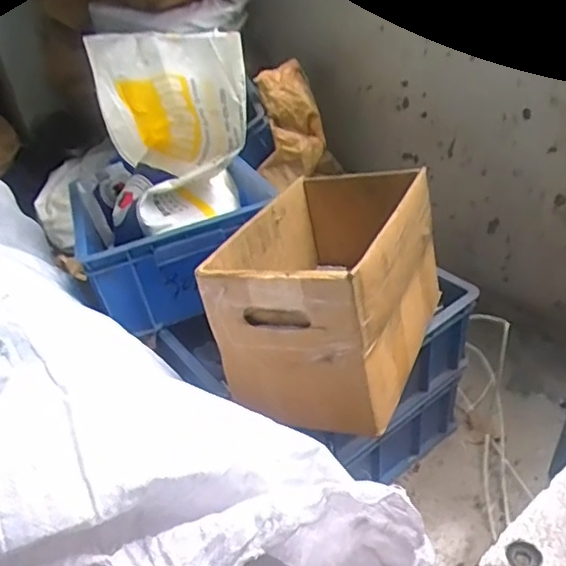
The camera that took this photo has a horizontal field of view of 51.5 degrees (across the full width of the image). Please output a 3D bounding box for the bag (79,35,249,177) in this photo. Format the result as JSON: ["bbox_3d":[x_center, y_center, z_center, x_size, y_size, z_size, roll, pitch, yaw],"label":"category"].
[{"bbox_3d":[-0.172,-0.263,0.866,0.270,0.197,0.069,1,40,24],"label":"bag"}]

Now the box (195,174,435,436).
[{"bbox_3d":[0.065,-0.014,0.734,0.219,0.190,0.315,11,41,21],"label":"box"}]

